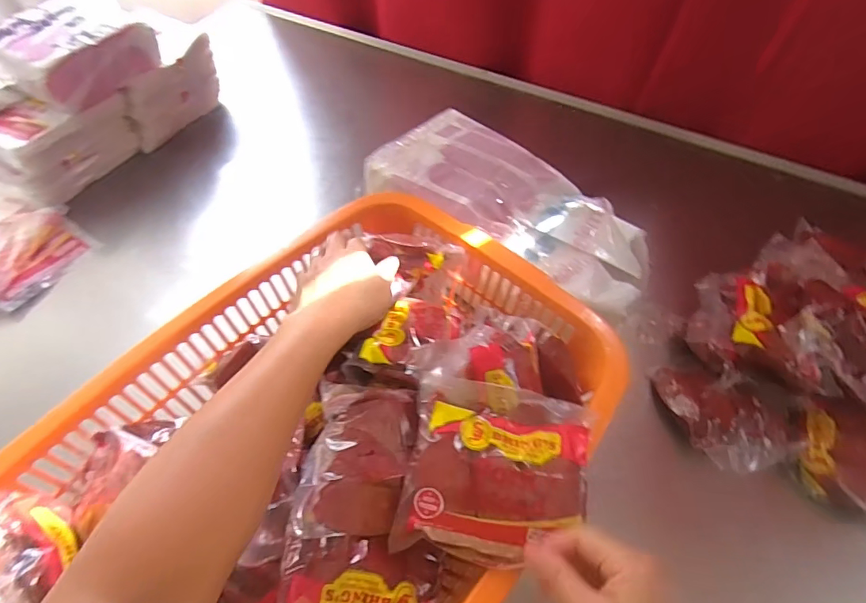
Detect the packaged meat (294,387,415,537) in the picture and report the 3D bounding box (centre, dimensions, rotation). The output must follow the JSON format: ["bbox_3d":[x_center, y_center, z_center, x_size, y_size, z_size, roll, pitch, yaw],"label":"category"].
[{"bbox_3d":[-0.060,0.124,0.377,0.086,0.022,0.124,5,58,2],"label":"packaged meat"}]

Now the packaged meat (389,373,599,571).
[{"bbox_3d":[0.050,0.129,0.359,0.135,0.034,0.128,9,58,5],"label":"packaged meat"}]

